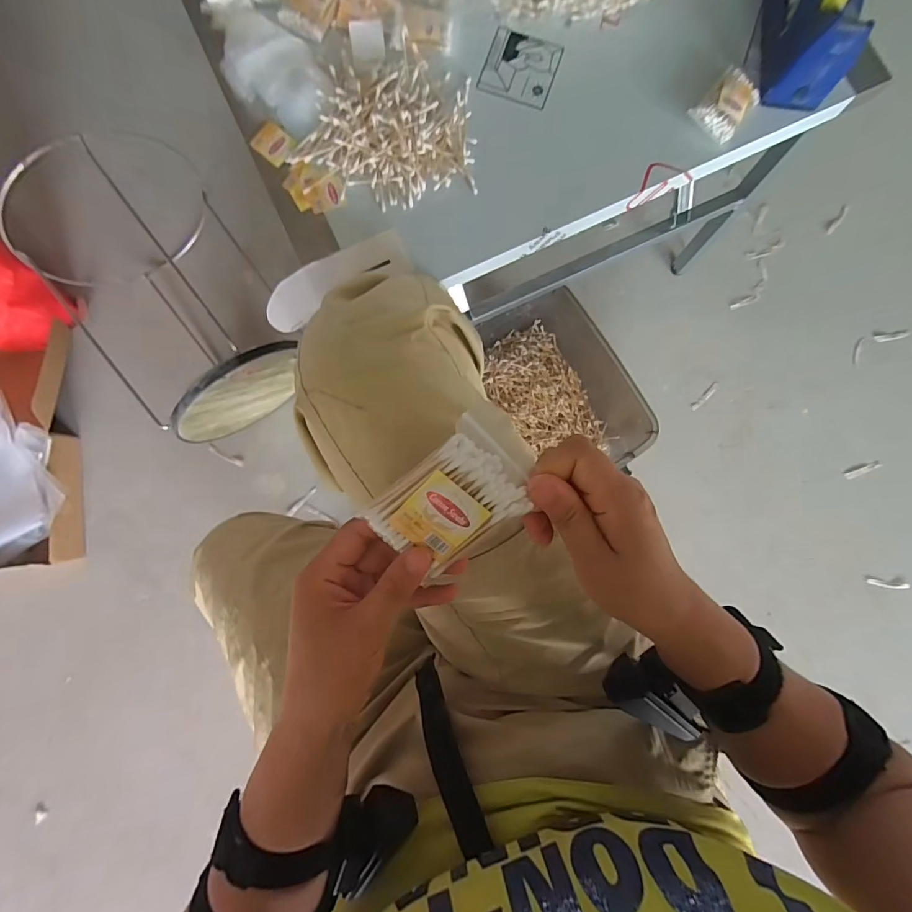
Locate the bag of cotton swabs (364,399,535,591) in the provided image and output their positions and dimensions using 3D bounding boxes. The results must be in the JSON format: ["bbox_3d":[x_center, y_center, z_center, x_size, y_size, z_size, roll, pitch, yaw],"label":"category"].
[{"bbox_3d":[0.001,0.022,0.252,0.061,0.015,0.092,43,104,-8],"label":"bag of cotton swabs"}]

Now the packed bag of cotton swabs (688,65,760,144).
[{"bbox_3d":[0.332,-0.431,0.550,0.056,0.019,0.080,41,85,4],"label":"packed bag of cotton swabs"}]

